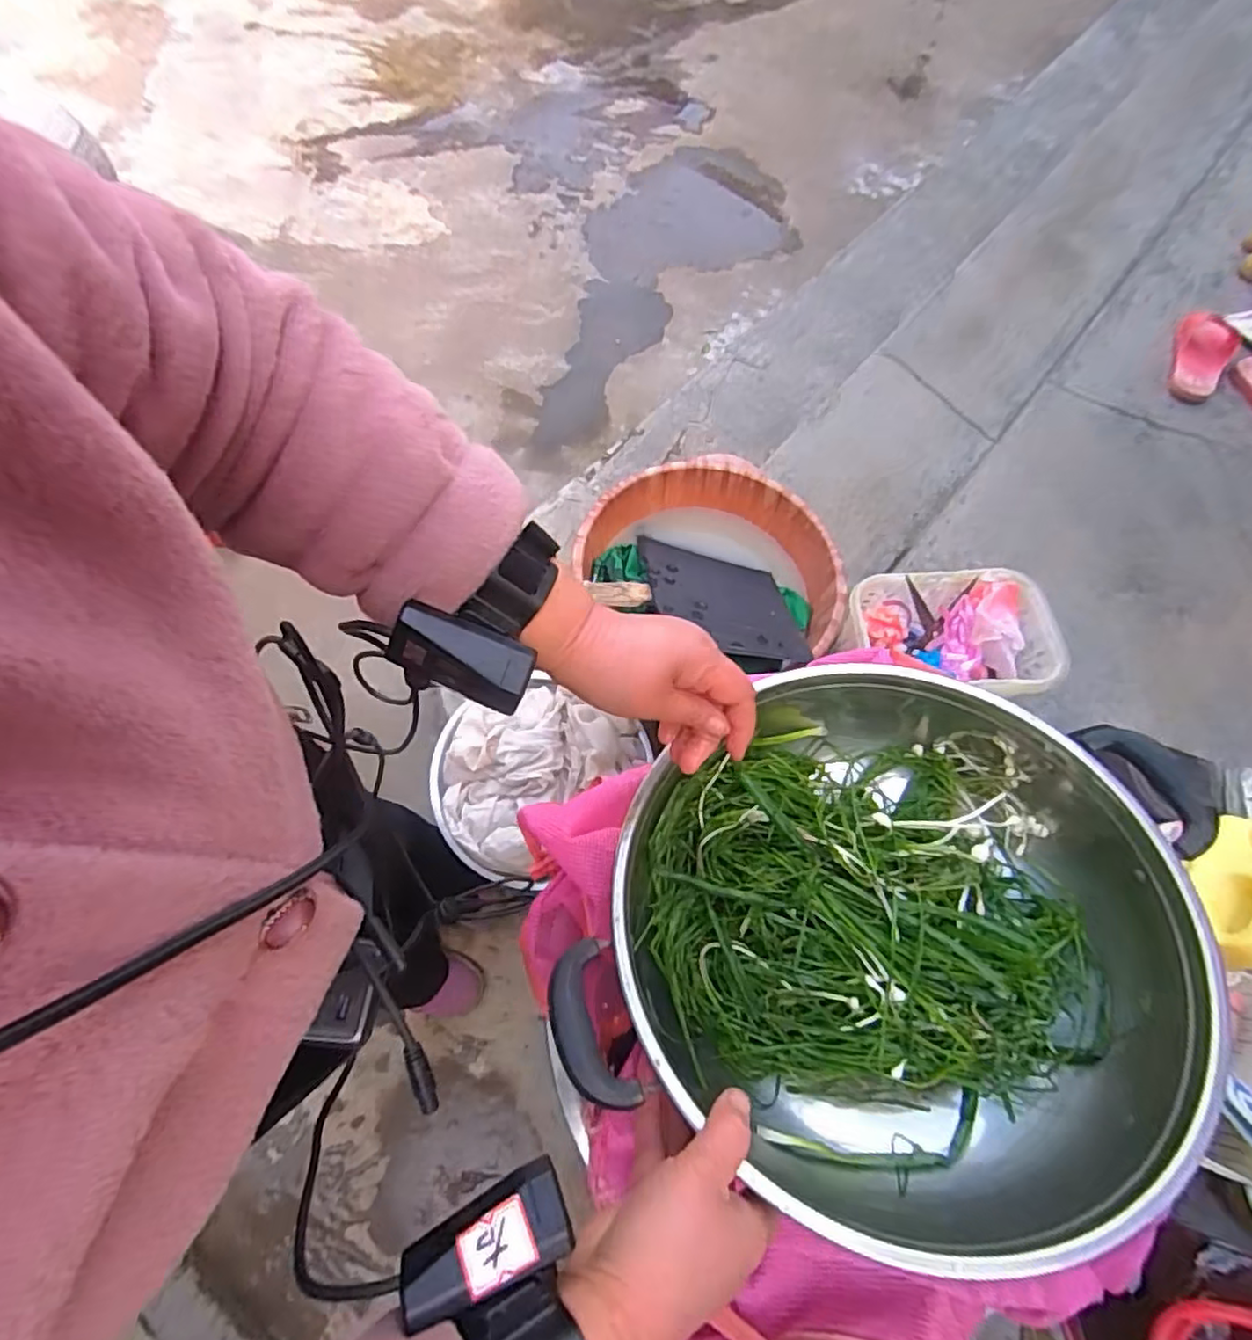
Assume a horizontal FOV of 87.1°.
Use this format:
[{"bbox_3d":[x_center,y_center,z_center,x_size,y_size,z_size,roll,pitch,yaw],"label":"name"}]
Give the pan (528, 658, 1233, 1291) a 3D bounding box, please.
[{"bbox_3d":[0.167,0.155,0.422,0.336,0.134,0.323,25,68,8],"label":"pan"}]

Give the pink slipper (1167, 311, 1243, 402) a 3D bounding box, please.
[{"bbox_3d":[0.994,-0.541,1.136,0.095,0.044,0.208,27,68,12],"label":"pink slipper"}]

